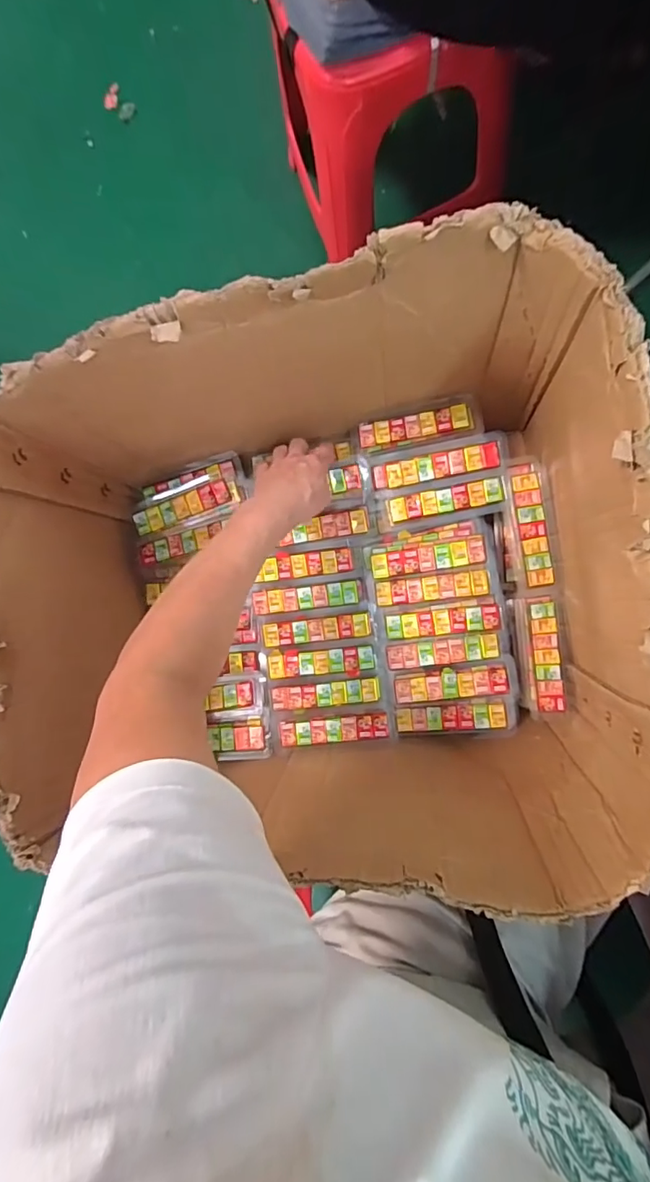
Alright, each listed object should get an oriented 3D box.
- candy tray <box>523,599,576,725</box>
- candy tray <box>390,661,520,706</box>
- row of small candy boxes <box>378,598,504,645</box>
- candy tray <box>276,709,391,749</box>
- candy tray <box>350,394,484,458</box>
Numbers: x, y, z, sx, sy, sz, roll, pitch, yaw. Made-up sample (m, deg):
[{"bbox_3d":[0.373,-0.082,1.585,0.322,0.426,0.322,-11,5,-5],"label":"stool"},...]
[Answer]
[{"bbox_3d":[0.247,0.076,0.550,0.047,0.027,0.136,-4,89,9],"label":"candy tray"},{"bbox_3d":[0.142,0.104,0.549,0.131,0.023,0.042,-5,89,9],"label":"candy tray"},{"bbox_3d":[0.128,0.033,0.547,0.125,0.022,0.039,-7,89,9],"label":"row of small candy boxes"},{"bbox_3d":[0.010,0.154,0.561,0.124,0.027,0.035,-9,89,9],"label":"candy tray"},{"bbox_3d":[0.102,-0.184,0.557,0.140,0.015,0.045,-10,88,9],"label":"candy tray"}]

